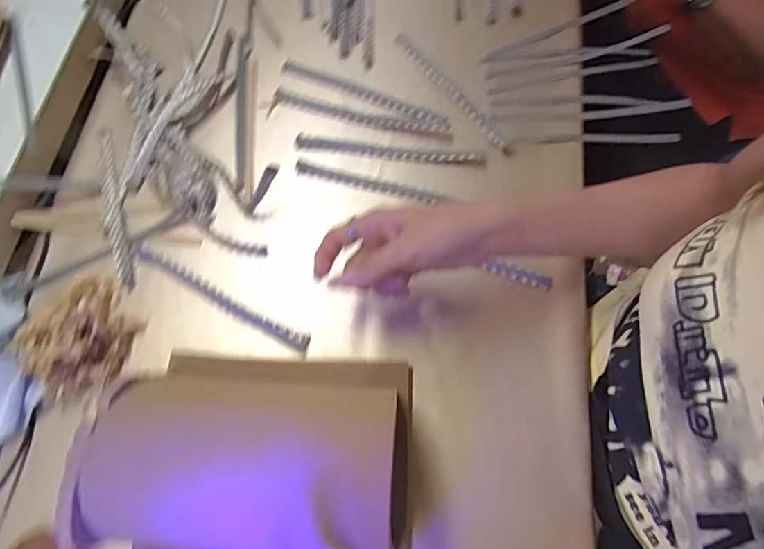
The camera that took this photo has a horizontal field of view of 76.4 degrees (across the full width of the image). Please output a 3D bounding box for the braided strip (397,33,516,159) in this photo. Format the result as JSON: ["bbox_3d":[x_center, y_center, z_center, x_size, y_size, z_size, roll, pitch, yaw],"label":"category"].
[{"bbox_3d":[0.073,-0.196,0.518,0.015,0.006,0.195,-32,70,-9],"label":"braided strip"}]

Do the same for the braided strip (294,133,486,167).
[{"bbox_3d":[0.006,-0.127,0.492,0.192,0.013,0.017,8,69,6],"label":"braided strip"}]

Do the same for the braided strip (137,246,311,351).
[{"bbox_3d":[-0.151,0.021,0.447,0.191,0.006,0.015,25,72,12],"label":"braided strip"}]

